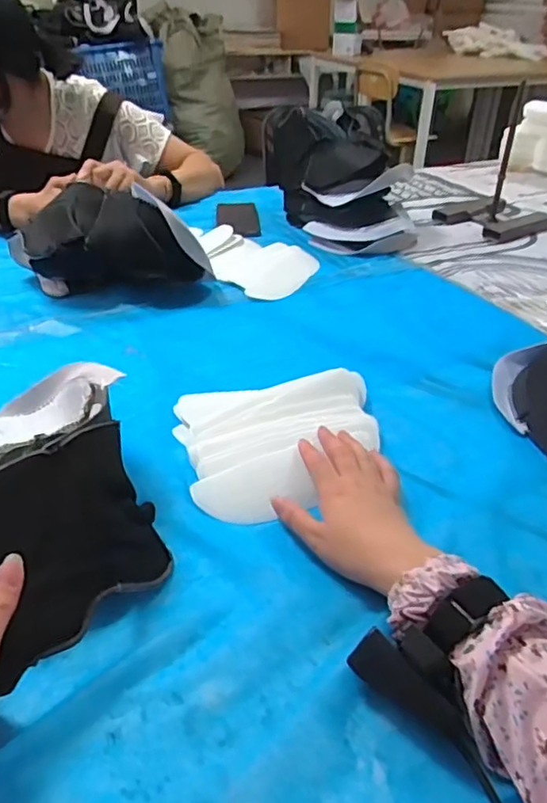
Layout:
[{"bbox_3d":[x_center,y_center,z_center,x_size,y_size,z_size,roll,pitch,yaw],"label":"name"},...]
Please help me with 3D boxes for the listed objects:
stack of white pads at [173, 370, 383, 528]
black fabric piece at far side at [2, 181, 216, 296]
[{"bbox_3d":[0.007,0.035,0.565,0.187,0.027,0.165,-5,37,-7],"label":"stack of white pads"},{"bbox_3d":[-0.228,-0.223,0.831,0.267,0.128,0.092,-3,37,-4],"label":"black fabric piece at far side"}]

